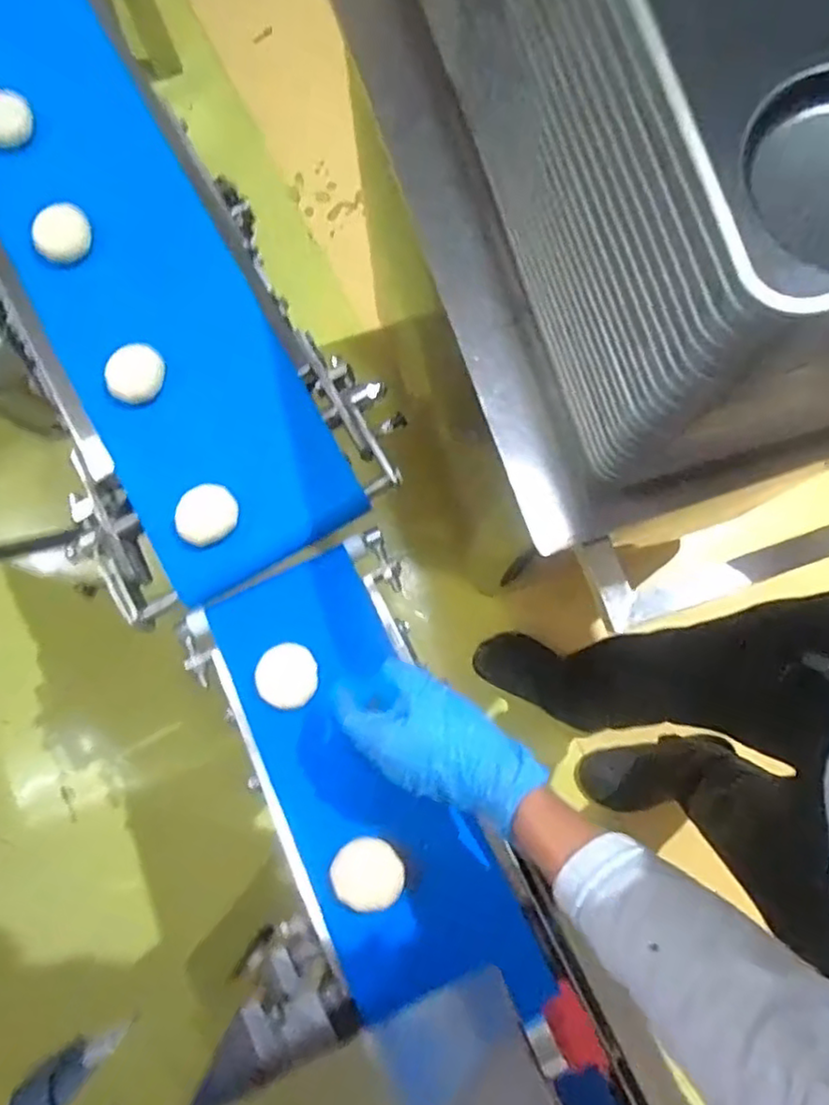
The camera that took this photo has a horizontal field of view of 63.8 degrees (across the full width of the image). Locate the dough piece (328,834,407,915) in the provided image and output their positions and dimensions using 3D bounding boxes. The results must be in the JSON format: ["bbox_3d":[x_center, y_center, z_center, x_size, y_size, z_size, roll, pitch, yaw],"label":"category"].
[{"bbox_3d":[-0.038,0.262,0.545,0.054,0.038,0.053,-40,81,-7],"label":"dough piece"}]

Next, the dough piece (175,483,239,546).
[{"bbox_3d":[-0.193,-0.036,0.619,0.058,0.024,0.047,-38,81,-6],"label":"dough piece"}]

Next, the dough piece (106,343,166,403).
[{"bbox_3d":[-0.272,-0.175,0.651,0.050,0.022,0.060,17,79,4],"label":"dough piece"}]

